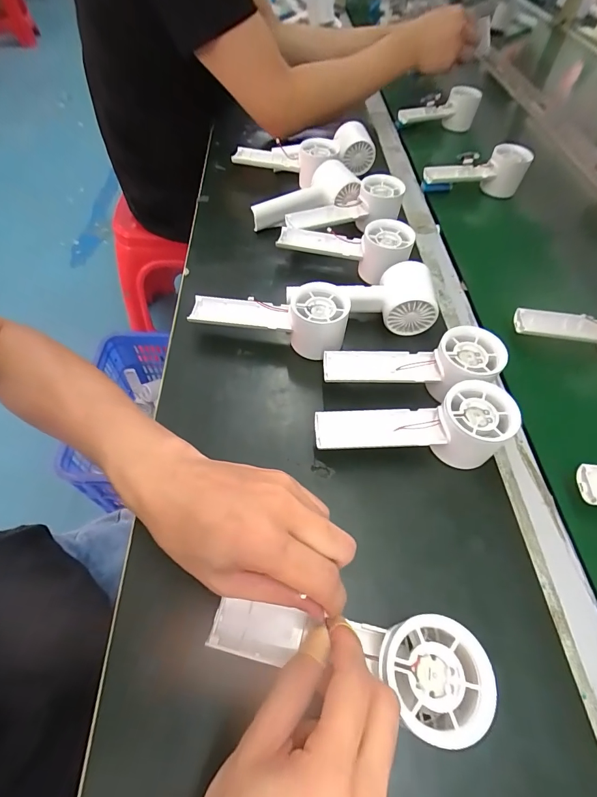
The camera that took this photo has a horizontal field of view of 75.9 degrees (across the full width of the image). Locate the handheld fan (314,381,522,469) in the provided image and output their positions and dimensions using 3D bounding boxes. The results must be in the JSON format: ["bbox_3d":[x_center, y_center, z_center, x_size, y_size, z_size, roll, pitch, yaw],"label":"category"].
[{"bbox_3d":[0.097,0.026,0.331,0.161,0.047,0.052,-3,55,10],"label":"handheld fan"}]

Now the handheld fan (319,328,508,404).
[{"bbox_3d":[0.105,-0.032,0.363,0.159,0.059,0.063,8,56,4],"label":"handheld fan"}]

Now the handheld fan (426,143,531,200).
[{"bbox_3d":[0.268,-0.356,0.591,0.149,0.057,0.055,-1,56,-2],"label":"handheld fan"}]

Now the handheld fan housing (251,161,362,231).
[{"bbox_3d":[0.008,-0.270,0.516,0.148,0.041,0.066,-25,60,-1],"label":"handheld fan housing"}]

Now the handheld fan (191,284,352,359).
[{"bbox_3d":[-0.029,-0.085,0.393,0.158,0.057,0.066,15,57,9],"label":"handheld fan"}]

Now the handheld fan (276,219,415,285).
[{"bbox_3d":[0.053,-0.183,0.460,0.155,0.057,0.054,14,57,8],"label":"handheld fan"}]

